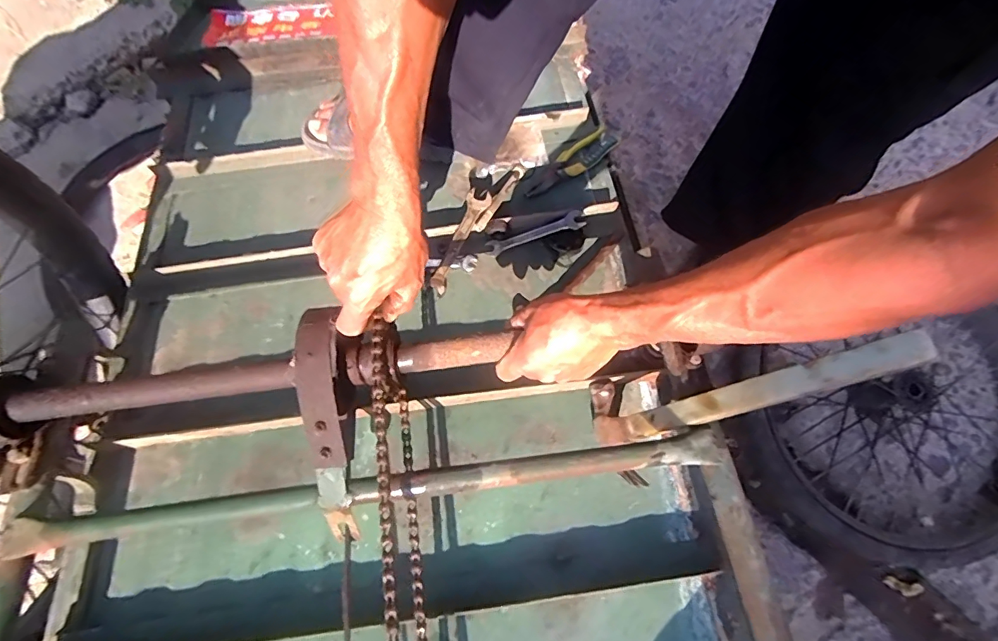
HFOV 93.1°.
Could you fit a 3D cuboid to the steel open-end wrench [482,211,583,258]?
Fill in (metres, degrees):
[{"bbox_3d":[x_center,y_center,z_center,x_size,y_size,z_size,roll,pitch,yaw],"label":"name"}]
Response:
[{"bbox_3d":[0.054,-0.129,0.701,0.148,0.009,0.026,-19,84,1],"label":"steel open-end wrench"}]

